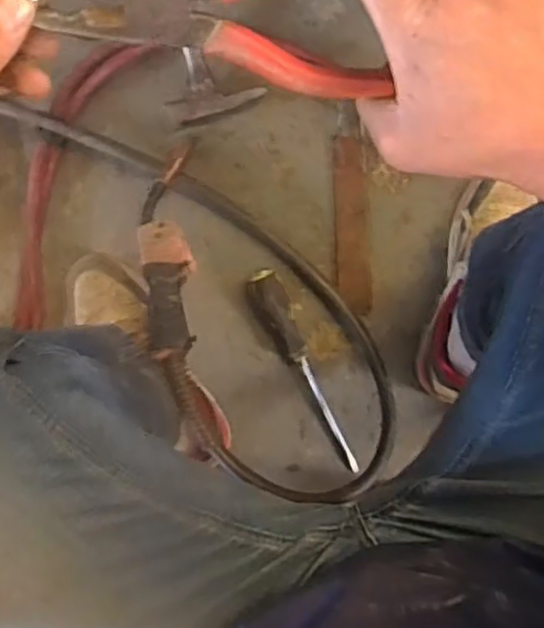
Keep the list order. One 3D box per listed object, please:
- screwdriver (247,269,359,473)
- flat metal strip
[{"bbox_3d":[0.034,0.071,0.838,0.043,0.030,0.261,-22,94,0],"label":"screwdriver"},{"bbox_3d":[0.094,-0.102,0.827,0.039,0.011,0.201,-2,94,-2],"label":"flat metal strip"}]

